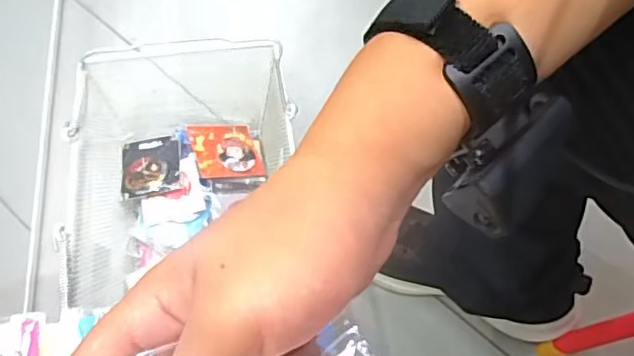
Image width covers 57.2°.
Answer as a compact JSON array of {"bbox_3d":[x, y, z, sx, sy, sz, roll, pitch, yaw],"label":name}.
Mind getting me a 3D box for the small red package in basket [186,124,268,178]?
[{"bbox_3d":[-0.120,-0.039,0.790,0.094,0.008,0.092,-4,53,-26],"label":"small red package in basket"}]

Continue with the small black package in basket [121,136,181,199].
[{"bbox_3d":[-0.216,-0.017,0.755,0.073,0.015,0.089,-6,61,-6],"label":"small black package in basket"}]

